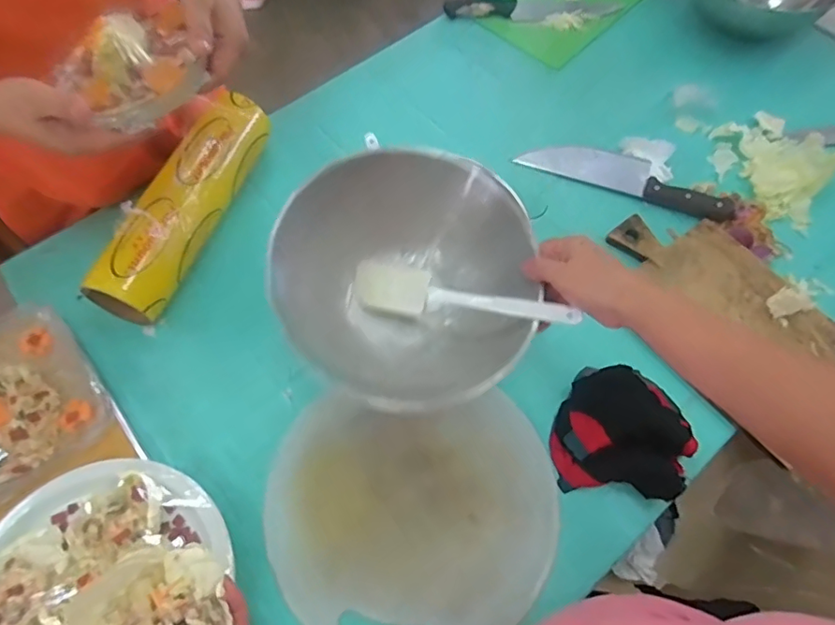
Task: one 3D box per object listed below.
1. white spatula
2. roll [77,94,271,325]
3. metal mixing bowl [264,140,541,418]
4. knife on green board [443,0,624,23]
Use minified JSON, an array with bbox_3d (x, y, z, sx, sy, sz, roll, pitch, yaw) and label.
[{"bbox_3d":[0.036,-0.012,0.498,0.224,0.024,0.047,11,60,28],"label":"white spatula"},{"bbox_3d":[-0.283,-0.143,0.662,0.078,0.071,0.329,19,64,9],"label":"roll"},{"bbox_3d":[-0.010,-0.032,0.520,0.225,0.151,0.191,6,62,1],"label":"metal mixing bowl"},{"bbox_3d":[0.196,-0.517,0.902,0.292,0.017,0.045,4,62,0],"label":"knife on green board"}]

